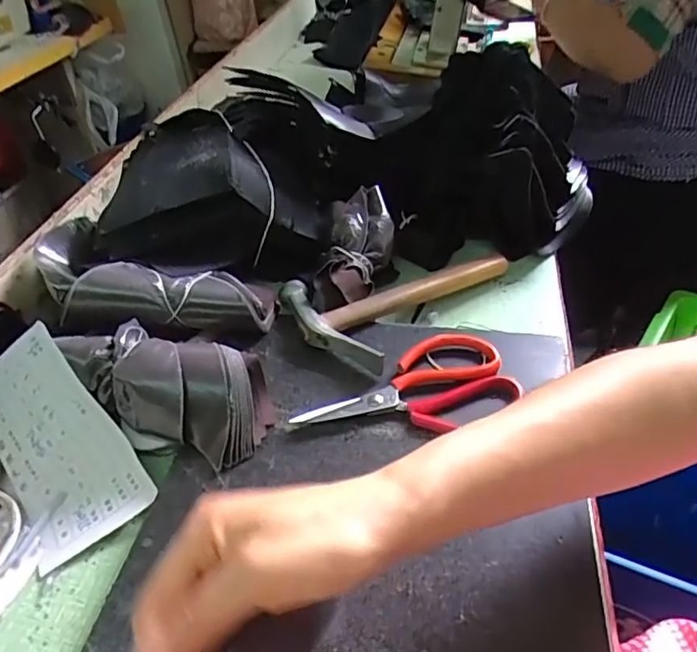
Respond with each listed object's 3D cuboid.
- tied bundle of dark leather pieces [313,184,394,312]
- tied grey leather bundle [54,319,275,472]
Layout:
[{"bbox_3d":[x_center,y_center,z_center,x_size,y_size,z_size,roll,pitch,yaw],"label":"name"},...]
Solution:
[{"bbox_3d":[0.003,-0.076,0.550,0.070,0.047,0.146,9,62,18],"label":"tied bundle of dark leather pieces"},{"bbox_3d":[-0.143,0.045,0.441,0.162,0.058,0.084,11,44,20],"label":"tied grey leather bundle"}]

